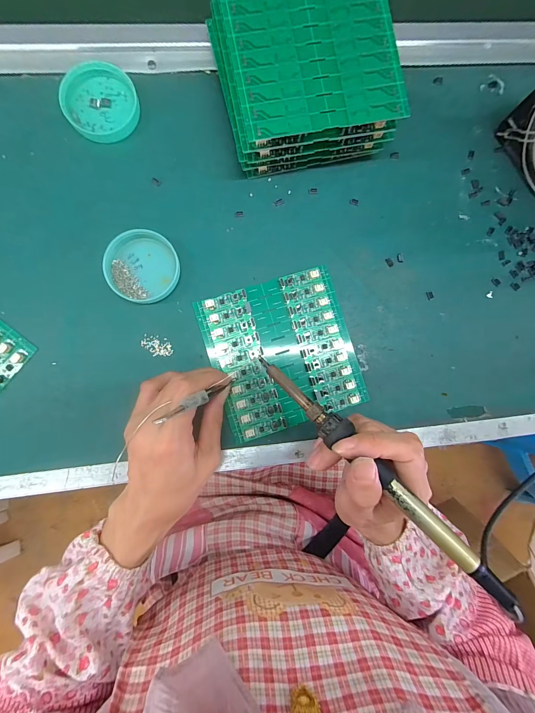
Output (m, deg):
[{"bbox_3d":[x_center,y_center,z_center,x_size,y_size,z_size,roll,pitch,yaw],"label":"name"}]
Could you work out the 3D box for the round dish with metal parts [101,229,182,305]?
[{"bbox_3d":[-0.114,-0.082,0.273,0.061,0.016,0.061,0,88,-4],"label":"round dish with metal parts"}]

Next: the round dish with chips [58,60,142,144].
[{"bbox_3d":[-0.157,-0.236,0.279,0.068,0.010,0.064,0,88,-4],"label":"round dish with chips"}]

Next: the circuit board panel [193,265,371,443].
[{"bbox_3d":[0.016,-0.004,0.286,0.133,0.006,0.137,-17,89,-5],"label":"circuit board panel"}]

